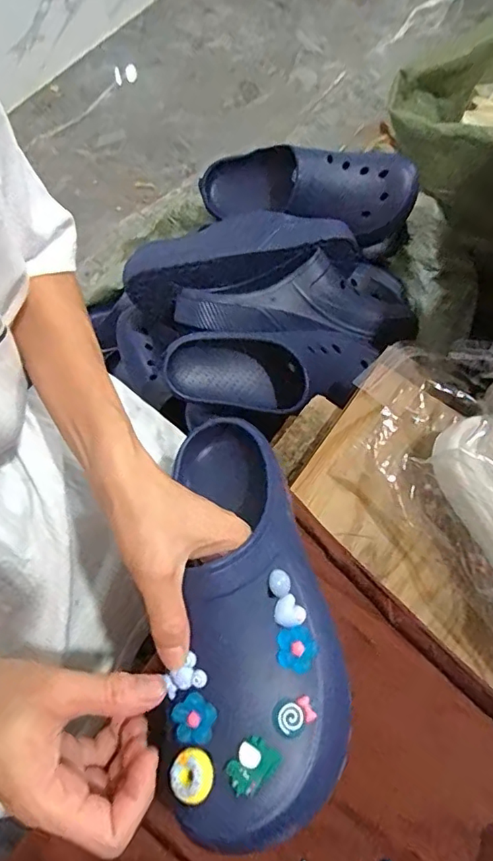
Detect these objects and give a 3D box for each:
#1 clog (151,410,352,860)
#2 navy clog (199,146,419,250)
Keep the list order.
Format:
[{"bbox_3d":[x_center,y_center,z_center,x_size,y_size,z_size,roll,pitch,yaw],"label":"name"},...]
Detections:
[{"bbox_3d":[-0.003,0.095,0.332,0.104,0.080,0.251,-5,49,0],"label":"clog"},{"bbox_3d":[0.082,-0.325,0.716,0.292,0.099,0.091,7,68,0],"label":"navy clog"}]

